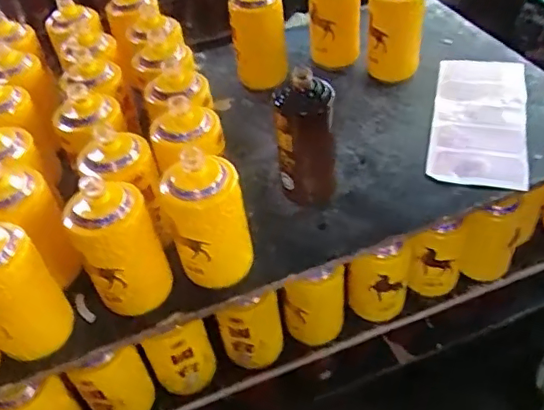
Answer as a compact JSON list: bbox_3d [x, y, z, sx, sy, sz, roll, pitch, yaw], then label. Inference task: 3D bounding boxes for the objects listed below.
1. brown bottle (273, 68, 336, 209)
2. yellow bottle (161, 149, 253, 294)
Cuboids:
[{"bbox_3d":[0.045,-0.086,0.766,0.072,0.191,0.061,4,46,11],"label":"brown bottle"},{"bbox_3d":[-0.078,0.020,0.680,0.091,0.183,0.091,-20,46,-12],"label":"yellow bottle"}]

